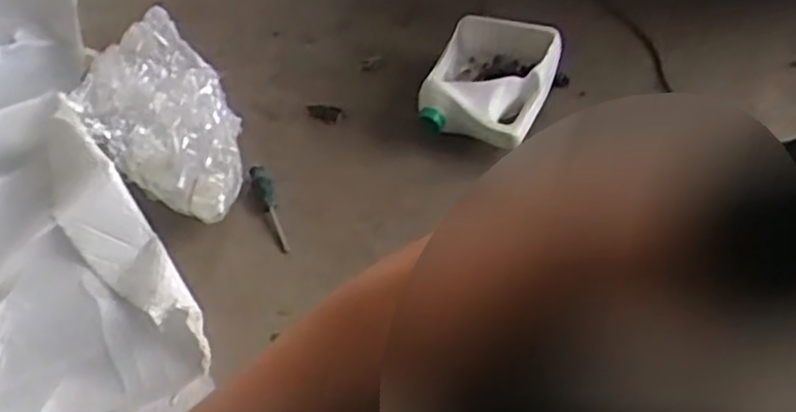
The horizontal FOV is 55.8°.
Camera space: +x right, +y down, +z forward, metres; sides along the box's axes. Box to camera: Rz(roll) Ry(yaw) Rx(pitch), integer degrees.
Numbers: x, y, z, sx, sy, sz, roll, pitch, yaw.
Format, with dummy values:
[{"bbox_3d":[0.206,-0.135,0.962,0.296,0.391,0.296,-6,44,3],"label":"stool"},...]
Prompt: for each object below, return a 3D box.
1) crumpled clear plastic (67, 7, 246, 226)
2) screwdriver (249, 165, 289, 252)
[{"bbox_3d":[-0.431,-0.170,1.364,0.253,0.078,0.586,-24,48,-20],"label":"crumpled clear plastic"},{"bbox_3d":[-0.207,-0.001,1.228,0.029,0.028,0.187,-18,46,-15],"label":"screwdriver"}]

